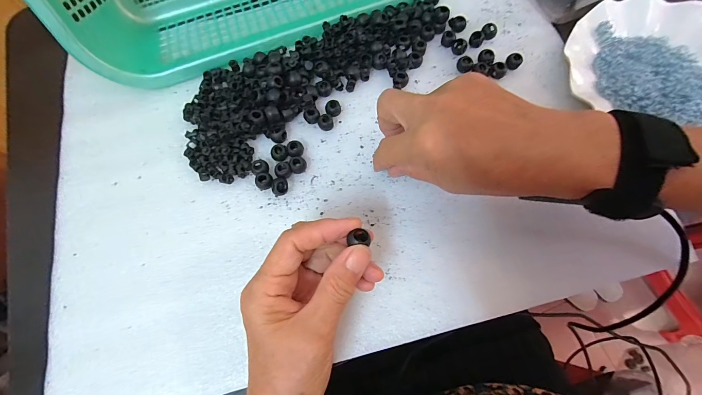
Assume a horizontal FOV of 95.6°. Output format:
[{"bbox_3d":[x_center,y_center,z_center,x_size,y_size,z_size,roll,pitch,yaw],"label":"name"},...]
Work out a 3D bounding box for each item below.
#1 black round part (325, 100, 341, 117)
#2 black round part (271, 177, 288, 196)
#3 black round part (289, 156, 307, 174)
[{"bbox_3d":[-0.017,-0.085,0.309,0.014,0.011,0.013,-1,71,2],"label":"black round part"},{"bbox_3d":[-0.062,-0.009,0.282,0.013,0.016,0.014,-1,71,2],"label":"black round part"},{"bbox_3d":[-0.047,-0.029,0.290,0.014,0.012,0.013,-1,71,2],"label":"black round part"}]

